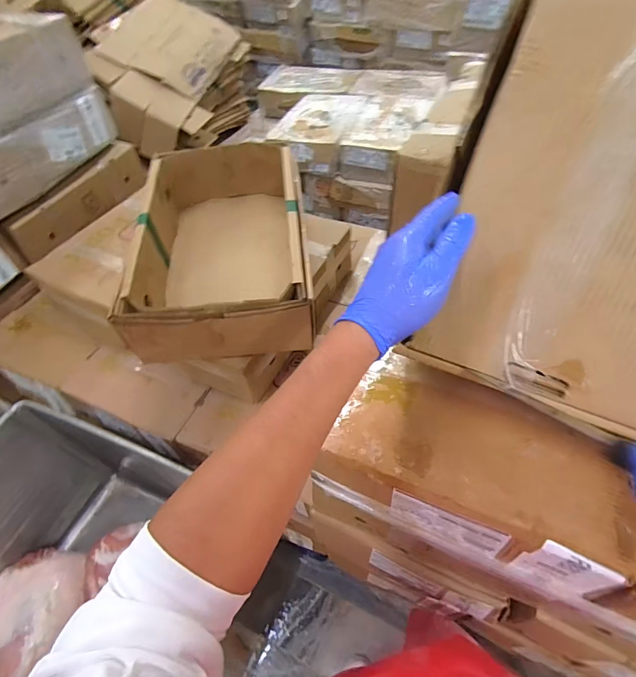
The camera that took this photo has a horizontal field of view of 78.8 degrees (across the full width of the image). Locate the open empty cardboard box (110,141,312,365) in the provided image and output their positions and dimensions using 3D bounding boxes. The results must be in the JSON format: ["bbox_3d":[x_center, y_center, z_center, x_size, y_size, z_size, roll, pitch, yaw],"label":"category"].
[{"bbox_3d":[-0.220,-0.233,0.960,0.395,0.202,0.597,-7,52,1],"label":"open empty cardboard box"}]

